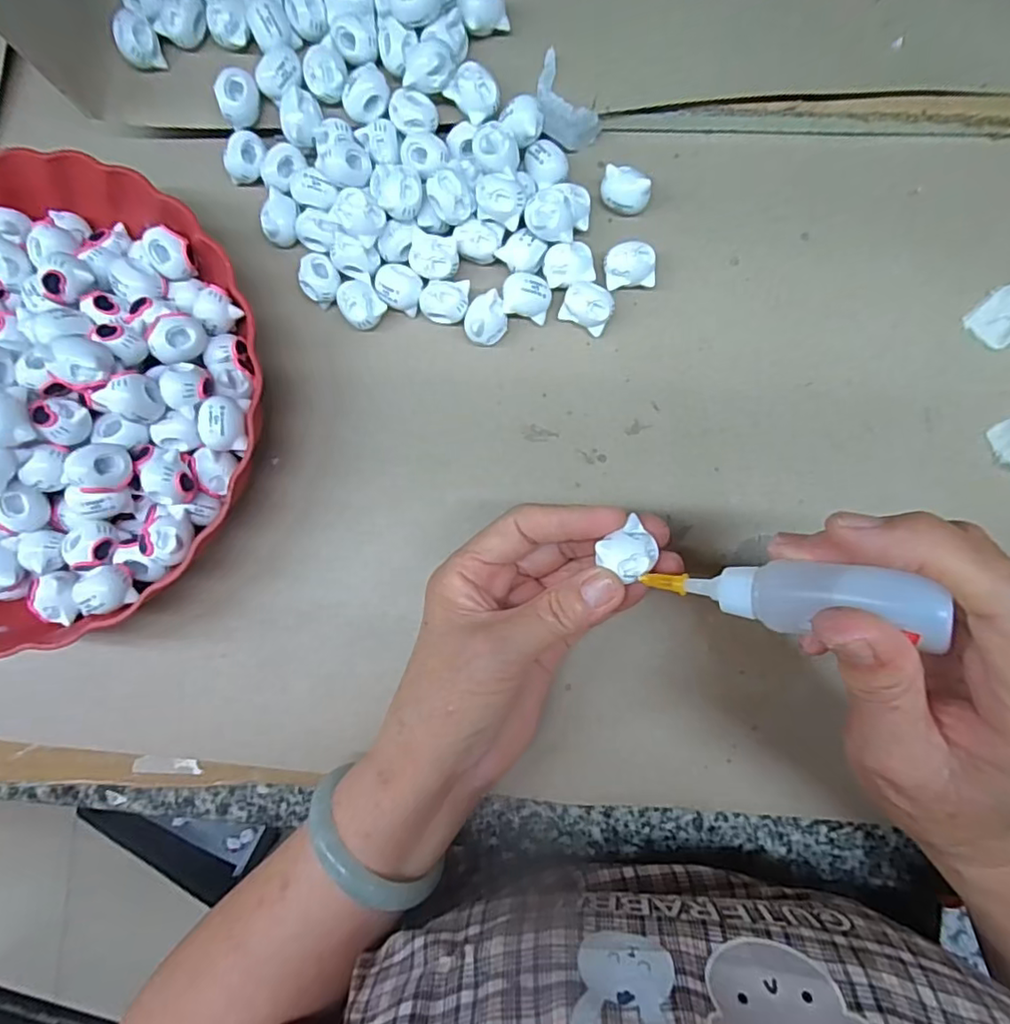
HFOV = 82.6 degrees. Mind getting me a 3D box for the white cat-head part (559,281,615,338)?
[{"bbox_3d":[0.043,-0.107,0.299,0.026,0.018,0.021,28,88,6],"label":"white cat-head part"}]

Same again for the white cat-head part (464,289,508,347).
[{"bbox_3d":[-0.010,-0.100,0.302,0.022,0.018,0.023,0,85,4],"label":"white cat-head part"}]

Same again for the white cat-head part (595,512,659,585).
[{"bbox_3d":[0.050,0.015,0.228,0.022,0.011,0.019,-43,86,1],"label":"white cat-head part"}]

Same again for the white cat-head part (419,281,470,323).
[{"bbox_3d":[-0.031,-0.110,0.303,0.025,0.013,0.020,-1,85,4],"label":"white cat-head part"}]

